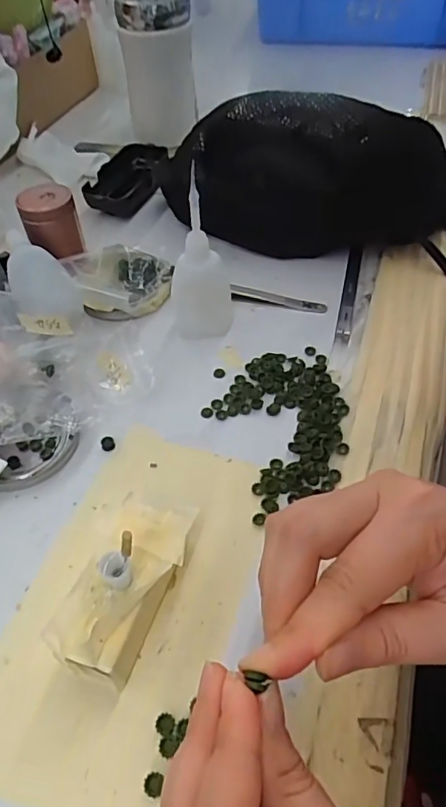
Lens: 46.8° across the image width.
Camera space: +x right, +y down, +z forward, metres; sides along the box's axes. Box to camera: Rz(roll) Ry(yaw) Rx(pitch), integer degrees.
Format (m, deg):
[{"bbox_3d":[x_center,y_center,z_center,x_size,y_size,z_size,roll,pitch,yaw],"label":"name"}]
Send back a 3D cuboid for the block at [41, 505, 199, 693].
[{"bbox_3d":[-0.047,0.089,0.259,0.045,0.041,0.089,19,54,15],"label":"block"}]

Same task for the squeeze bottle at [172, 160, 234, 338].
[{"bbox_3d":[-0.015,-0.102,0.370,0.044,0.105,0.046,0,51,1],"label":"squeeze bottle"}]

